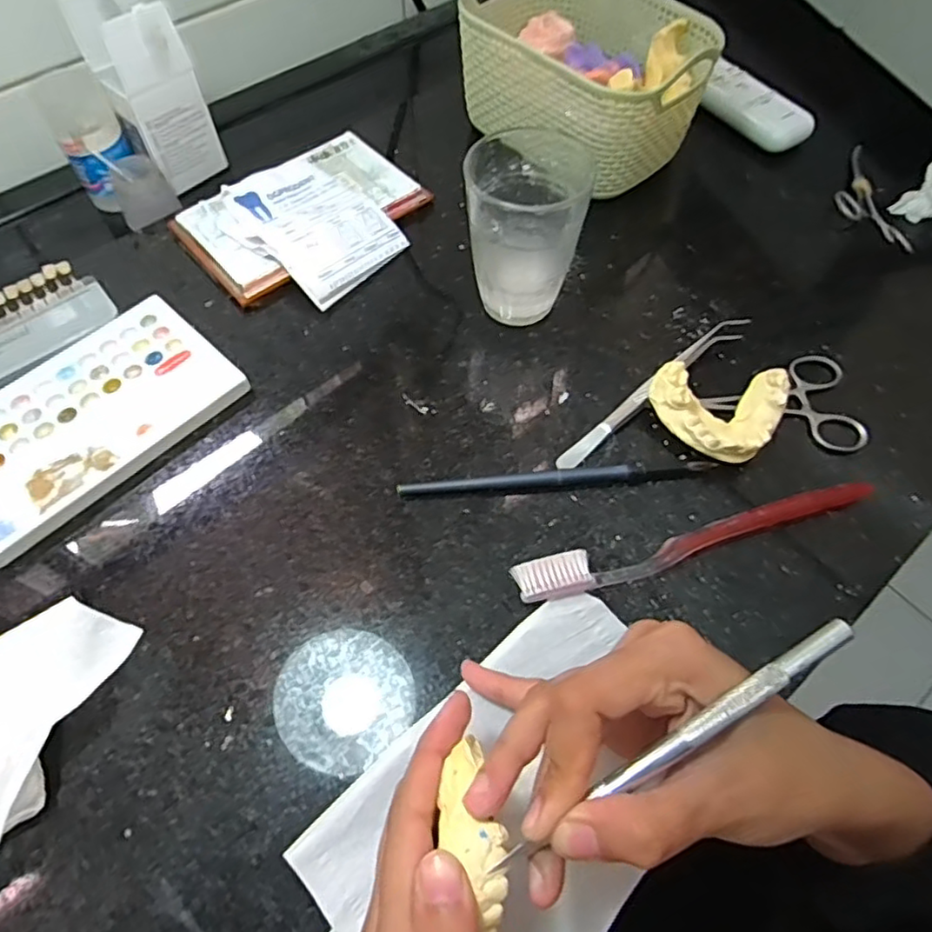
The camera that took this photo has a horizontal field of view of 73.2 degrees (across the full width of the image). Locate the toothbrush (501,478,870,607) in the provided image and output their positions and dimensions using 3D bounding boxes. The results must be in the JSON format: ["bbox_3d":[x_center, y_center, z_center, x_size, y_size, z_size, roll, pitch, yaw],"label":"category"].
[{"bbox_3d":[0.117,0.037,0.314,0.189,0.012,0.019,-12,61,-8],"label":"toothbrush"}]

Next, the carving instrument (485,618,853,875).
[{"bbox_3d":[0.069,0.090,0.203,0.137,0.005,0.008,-32,67,-6],"label":"carving instrument"}]

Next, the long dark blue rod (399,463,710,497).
[{"bbox_3d":[0.048,0.007,0.332,0.163,0.010,0.009,-4,60,-4],"label":"long dark blue rod"}]

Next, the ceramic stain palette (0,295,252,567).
[{"bbox_3d":[-0.210,-0.029,0.346,0.097,0.010,0.151,41,67,20],"label":"ceramic stain palette"}]

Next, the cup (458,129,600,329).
[{"bbox_3d":[0.032,-0.135,0.365,0.066,0.087,0.072,11,60,5],"label":"cup"}]

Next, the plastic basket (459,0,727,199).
[{"bbox_3d":[0.079,-0.280,0.446,0.117,0.077,0.171,-35,67,-20],"label":"plastic basket"}]

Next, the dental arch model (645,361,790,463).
[{"bbox_3d":[0.138,-0.027,0.340,0.071,0.029,0.049,0,60,-1],"label":"dental arch model"}]

